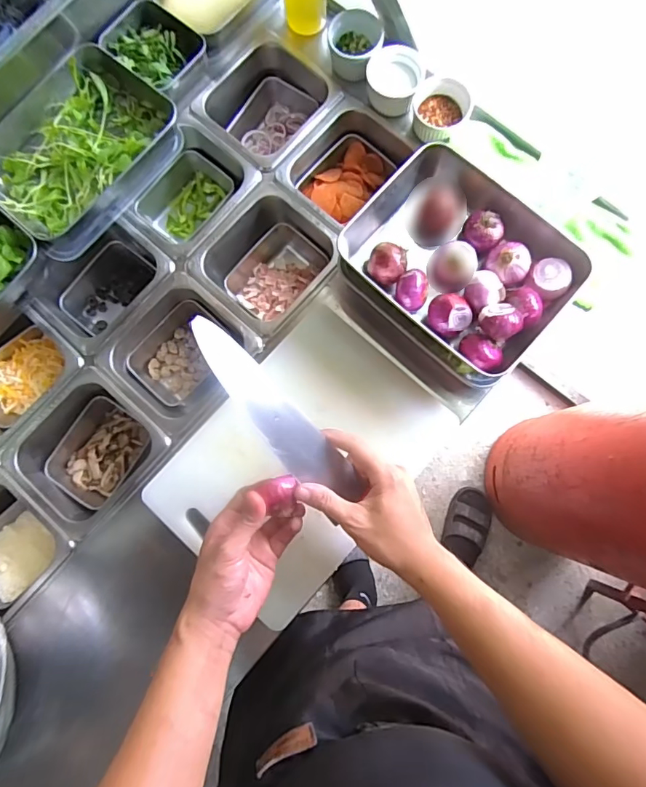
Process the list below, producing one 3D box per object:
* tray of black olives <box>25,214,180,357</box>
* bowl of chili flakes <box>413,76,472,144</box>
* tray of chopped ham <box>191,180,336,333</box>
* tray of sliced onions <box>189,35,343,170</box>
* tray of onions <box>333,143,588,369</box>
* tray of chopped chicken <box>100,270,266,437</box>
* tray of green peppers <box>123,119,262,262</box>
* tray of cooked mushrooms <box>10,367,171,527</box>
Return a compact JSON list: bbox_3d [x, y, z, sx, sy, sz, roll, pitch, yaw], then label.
[{"bbox_3d":[-0.310,-0.151,0.705,0.161,0.120,0.177,38,85,7],"label":"tray of black olives"},{"bbox_3d":[0.163,-0.394,0.664,0.074,0.036,0.081,0,82,2],"label":"bowl of chili flakes"},{"bbox_3d":[-0.075,-0.181,0.702,0.166,0.099,0.177,42,85,7],"label":"tray of chopped ham"},{"bbox_3d":[-0.083,-0.423,0.738,0.169,0.088,0.171,41,85,7],"label":"tray of sliced onions"},{"bbox_3d":[0.164,-0.158,0.576,0.255,0.072,0.202,45,85,7],"label":"tray of onions"},{"bbox_3d":[-0.194,-0.049,0.683,0.177,0.096,0.177,39,85,7],"label":"tray of chopped chicken"},{"bbox_3d":[-0.196,-0.286,0.722,0.154,0.096,0.176,42,85,7],"label":"tray of green peppers"},{"bbox_3d":[-0.307,0.079,0.659,0.161,0.082,0.171,39,85,7],"label":"tray of cooked mushrooms"}]

